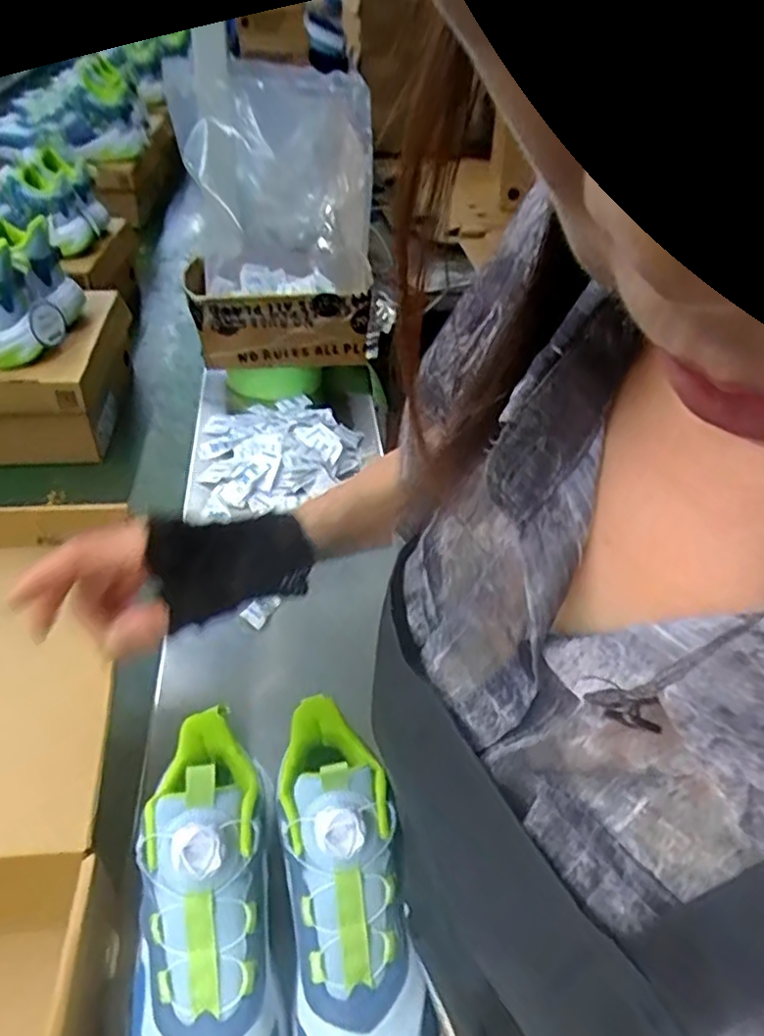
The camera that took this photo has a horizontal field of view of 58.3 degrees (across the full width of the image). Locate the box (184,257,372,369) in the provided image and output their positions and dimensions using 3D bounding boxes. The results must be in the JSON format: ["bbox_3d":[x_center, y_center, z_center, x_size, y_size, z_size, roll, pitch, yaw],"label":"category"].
[{"bbox_3d":[-0.140,-0.275,0.926,0.225,0.095,0.129,-7,42,-9],"label":"box"}]

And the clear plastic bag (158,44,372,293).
[{"bbox_3d":[-0.134,-0.432,0.883,0.246,0.244,0.150,-2,42,-4],"label":"clear plastic bag"}]

